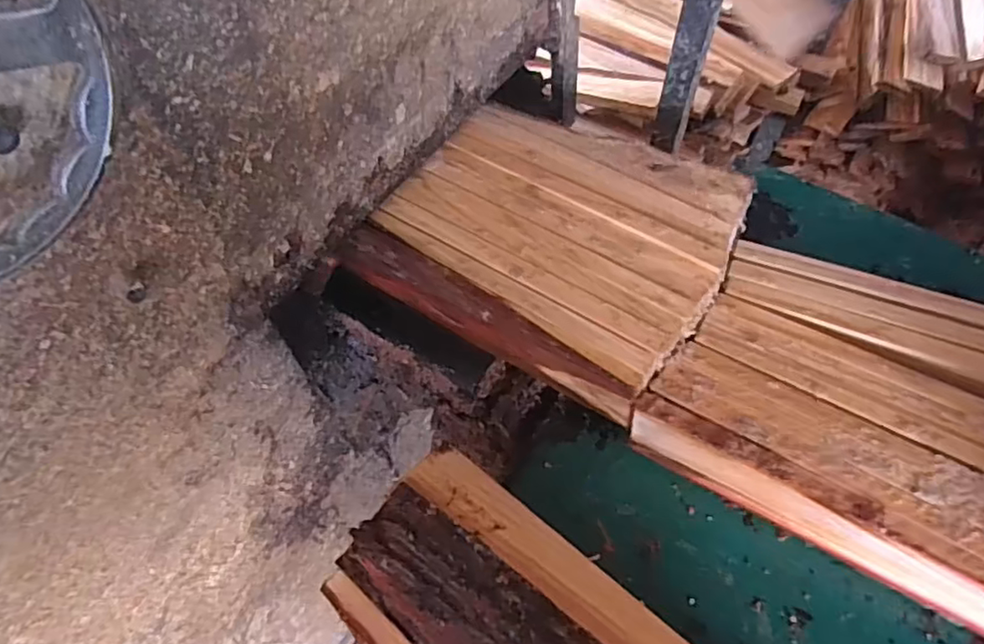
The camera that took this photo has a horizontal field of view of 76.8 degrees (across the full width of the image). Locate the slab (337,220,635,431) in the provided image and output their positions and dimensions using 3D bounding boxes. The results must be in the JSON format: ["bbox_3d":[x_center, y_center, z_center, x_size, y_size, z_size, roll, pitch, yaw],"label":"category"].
[{"bbox_3d":[-0.011,-0.004,0.549,0.302,0.072,0.027,28,63,17],"label":"slab"}]

